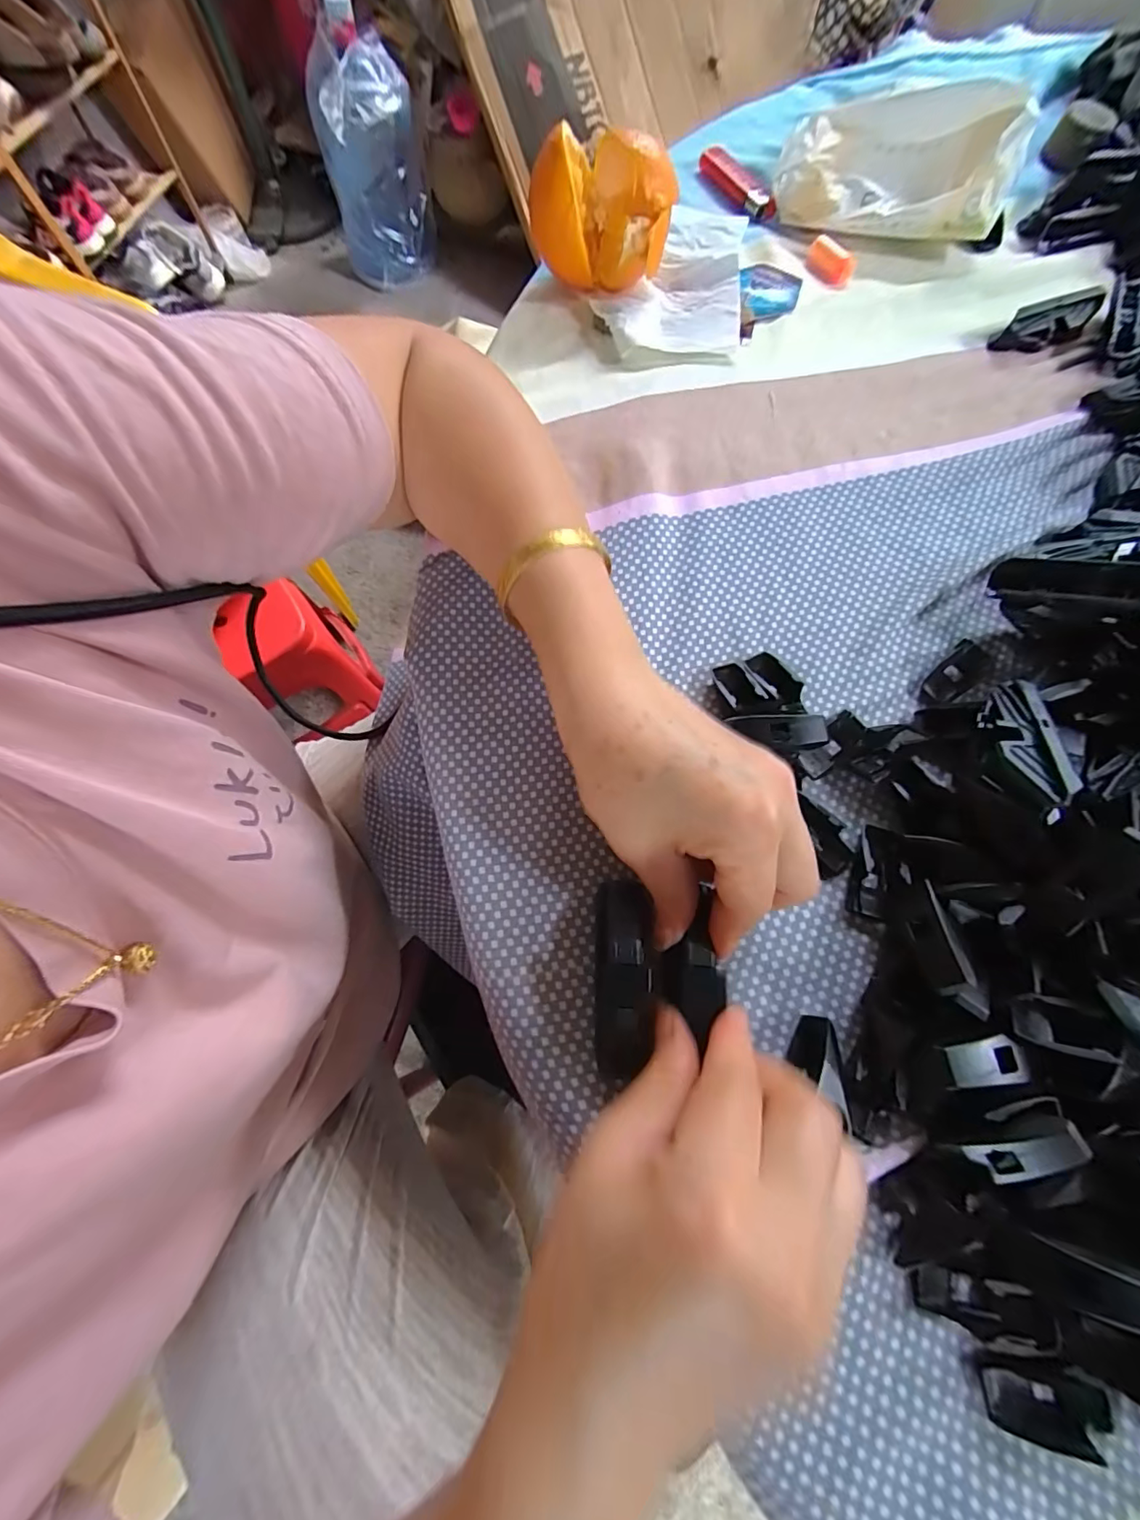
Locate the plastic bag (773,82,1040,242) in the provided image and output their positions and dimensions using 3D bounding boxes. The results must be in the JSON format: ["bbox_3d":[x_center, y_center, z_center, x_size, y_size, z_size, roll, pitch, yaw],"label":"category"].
[{"bbox_3d":[0.223,-0.411,0.346,0.153,0.051,0.083,25,74,8],"label":"plastic bag"}]

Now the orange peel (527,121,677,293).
[{"bbox_3d":[0.020,-0.345,0.317,0.086,0.060,0.055,12,72,4],"label":"orange peel"}]

